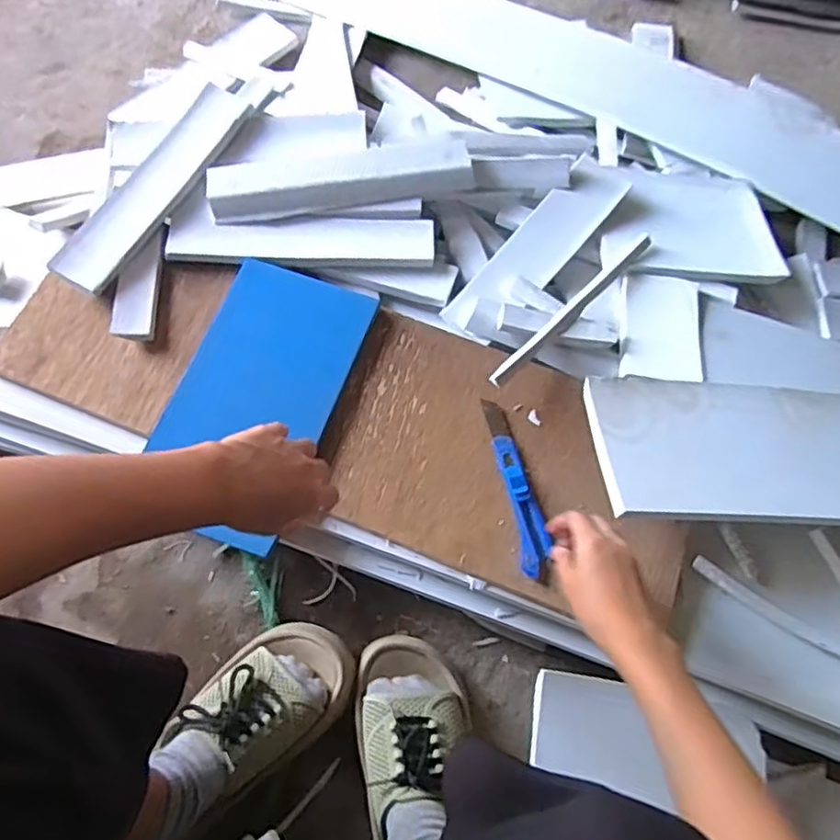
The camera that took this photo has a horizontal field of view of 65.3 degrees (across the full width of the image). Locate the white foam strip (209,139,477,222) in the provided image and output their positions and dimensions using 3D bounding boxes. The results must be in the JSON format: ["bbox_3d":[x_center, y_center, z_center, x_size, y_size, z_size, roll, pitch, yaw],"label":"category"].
[{"bbox_3d":[-0.088,-0.275,0.746,0.292,0.035,0.082,-10,67,-6],"label":"white foam strip"}]

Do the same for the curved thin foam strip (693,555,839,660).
[{"bbox_3d":[0.333,0.179,0.596,0.185,0.021,0.016,29,69,10],"label":"curved thin foam strip"}]

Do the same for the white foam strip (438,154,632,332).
[{"bbox_3d":[0.137,-0.198,0.736,0.068,0.015,0.276,37,70,13],"label":"white foam strip"}]

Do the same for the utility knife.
[{"bbox_3d":[0.090,0.059,0.618,0.028,0.010,0.172,-11,66,-7],"label":"utility knife"}]

